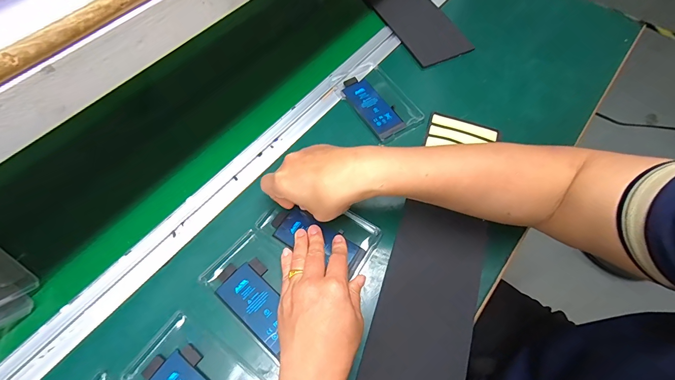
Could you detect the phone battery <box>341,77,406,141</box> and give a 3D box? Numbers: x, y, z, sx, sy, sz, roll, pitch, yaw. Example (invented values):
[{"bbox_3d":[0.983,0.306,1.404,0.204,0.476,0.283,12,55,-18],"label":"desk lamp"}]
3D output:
[{"bbox_3d":[0.049,-0.123,0.462,0.042,0.007,0.111,-31,69,-10],"label":"phone battery"}]

